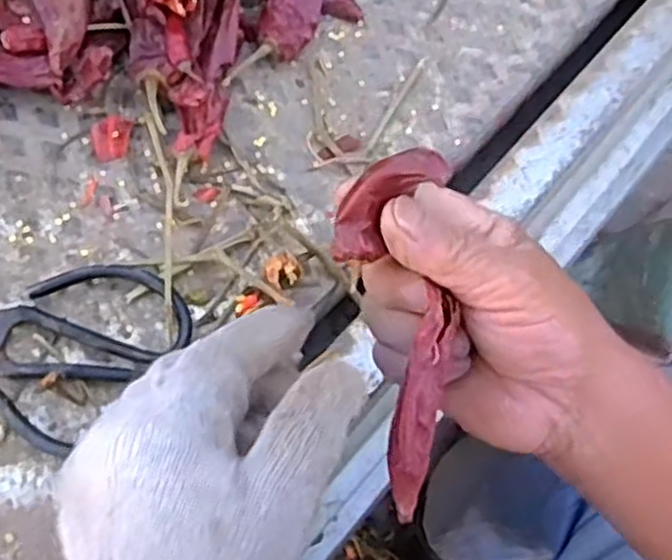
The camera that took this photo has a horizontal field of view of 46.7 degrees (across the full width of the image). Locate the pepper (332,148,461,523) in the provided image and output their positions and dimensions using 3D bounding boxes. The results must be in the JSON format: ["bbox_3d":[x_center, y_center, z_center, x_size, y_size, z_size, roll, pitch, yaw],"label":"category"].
[{"bbox_3d":[0.027,0.021,0.302,0.043,0.032,0.136,-8,94,-3],"label":"pepper"}]

